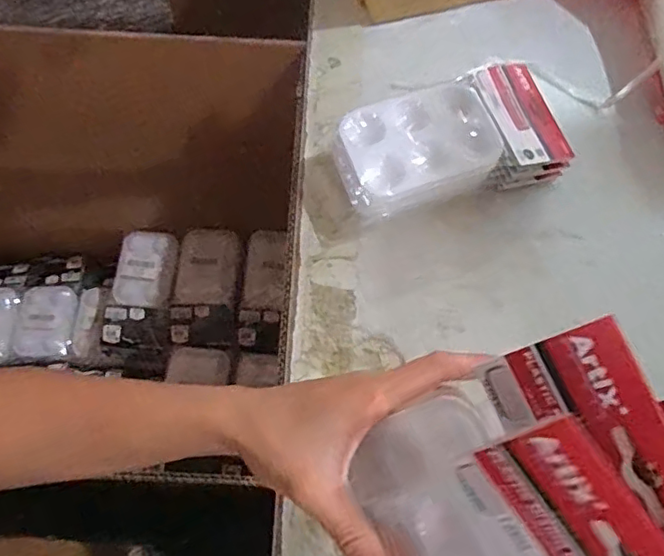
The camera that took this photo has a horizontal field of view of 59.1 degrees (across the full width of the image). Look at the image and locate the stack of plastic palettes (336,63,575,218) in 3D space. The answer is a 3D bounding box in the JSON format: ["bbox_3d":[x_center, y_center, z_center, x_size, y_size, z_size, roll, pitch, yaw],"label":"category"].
[{"bbox_3d":[0.101,-0.116,0.513,0.200,0.070,0.096,-15,67,-6],"label":"stack of plastic palettes"}]

